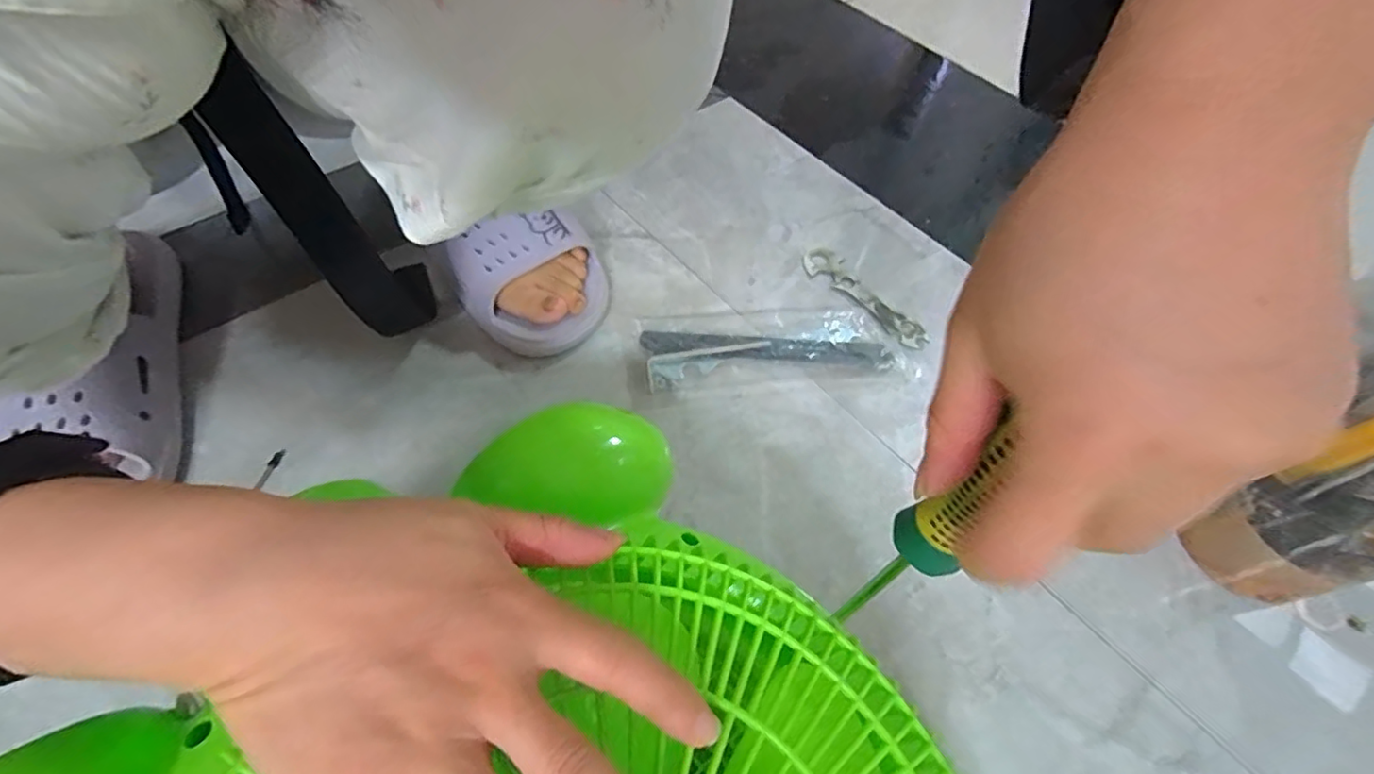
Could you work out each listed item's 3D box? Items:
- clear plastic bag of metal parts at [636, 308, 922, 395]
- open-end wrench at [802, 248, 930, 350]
[{"bbox_3d":[0.069,-0.034,0.462,0.205,0.018,0.069,-4,58,-7],"label":"clear plastic bag of metal parts"},{"bbox_3d":[0.151,-0.078,0.507,0.031,0.010,0.131,-32,65,-23],"label":"open-end wrench"}]

